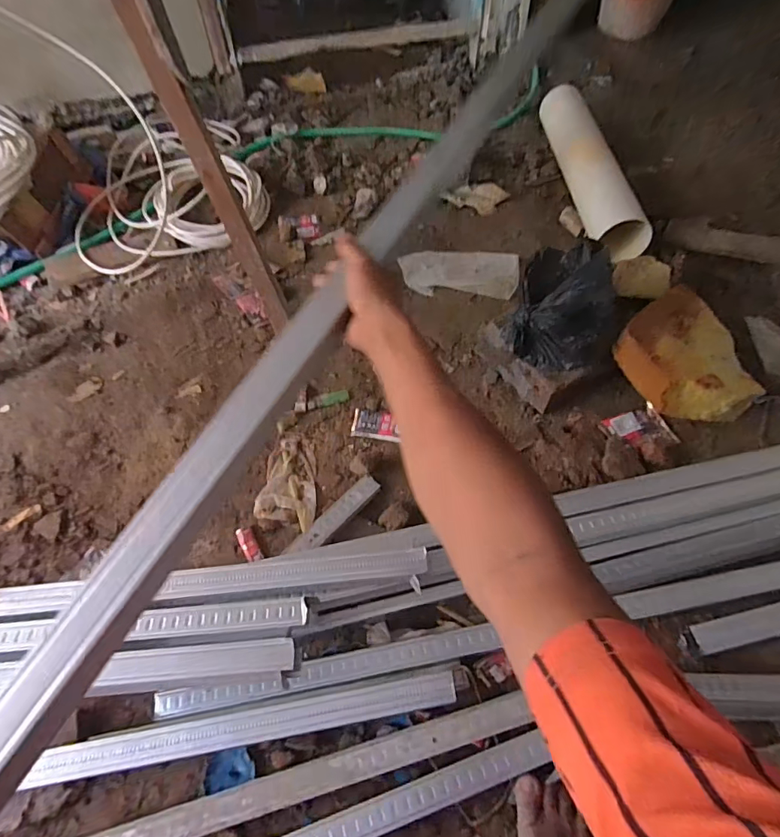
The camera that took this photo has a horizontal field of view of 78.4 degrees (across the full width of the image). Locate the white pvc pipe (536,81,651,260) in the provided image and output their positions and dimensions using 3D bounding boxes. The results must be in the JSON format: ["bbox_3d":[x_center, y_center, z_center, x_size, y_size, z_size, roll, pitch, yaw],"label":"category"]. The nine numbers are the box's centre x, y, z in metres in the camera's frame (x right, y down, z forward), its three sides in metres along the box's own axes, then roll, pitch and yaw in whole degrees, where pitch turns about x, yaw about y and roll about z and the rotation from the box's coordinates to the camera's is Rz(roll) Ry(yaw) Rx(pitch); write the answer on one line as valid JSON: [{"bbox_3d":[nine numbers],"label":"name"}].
[{"bbox_3d":[0.494,-0.627,1.190,0.096,0.103,0.603,-4,57,0],"label":"white pvc pipe"}]

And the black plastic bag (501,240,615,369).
[{"bbox_3d":[0.309,-0.194,0.830,0.180,0.151,0.161,22,60,16],"label":"black plastic bag"}]

